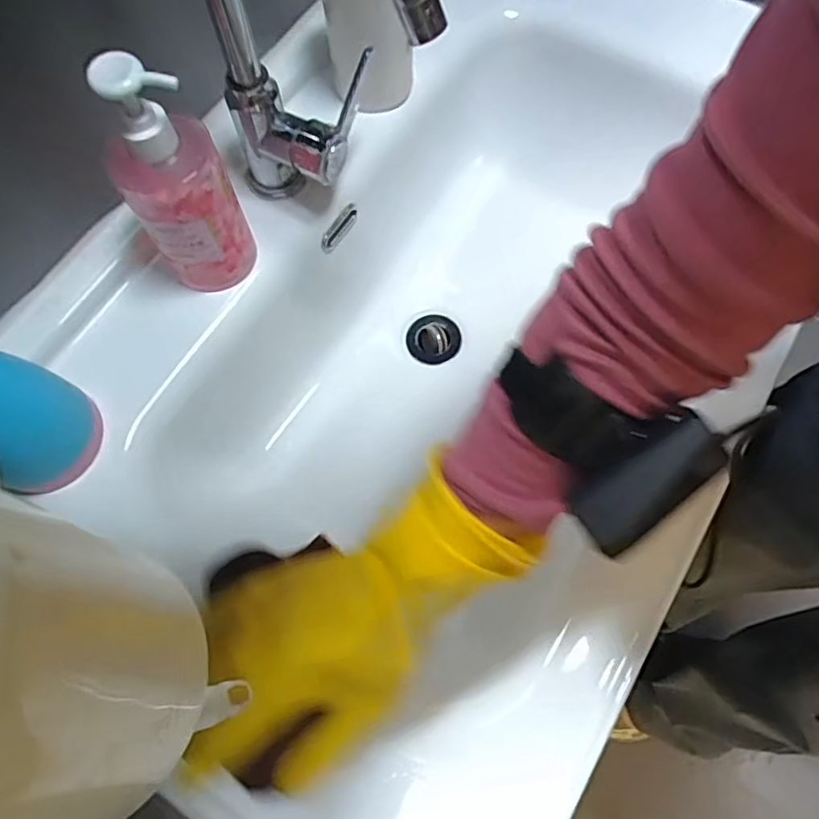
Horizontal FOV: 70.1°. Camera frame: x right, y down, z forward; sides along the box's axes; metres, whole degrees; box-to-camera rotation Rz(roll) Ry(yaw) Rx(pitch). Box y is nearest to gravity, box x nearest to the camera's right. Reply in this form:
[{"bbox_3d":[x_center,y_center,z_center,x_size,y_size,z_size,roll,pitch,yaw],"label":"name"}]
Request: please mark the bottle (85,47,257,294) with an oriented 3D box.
[{"bbox_3d":[-0.156,-0.154,0.398,0.067,0.175,0.057,-27,71,-8],"label":"bottle"}]

